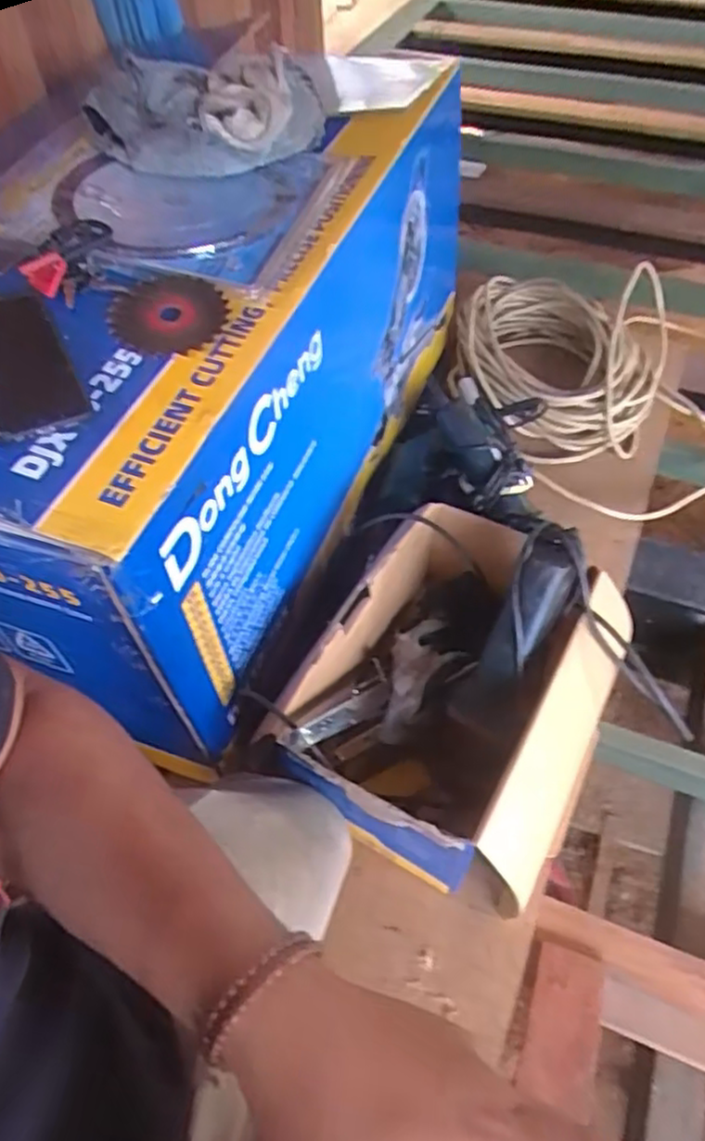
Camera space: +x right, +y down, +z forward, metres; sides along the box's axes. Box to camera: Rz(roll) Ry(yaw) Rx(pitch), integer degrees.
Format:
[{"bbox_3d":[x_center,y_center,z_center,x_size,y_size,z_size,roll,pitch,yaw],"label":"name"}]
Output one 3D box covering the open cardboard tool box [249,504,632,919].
[{"bbox_3d":[0.110,0.105,0.767,0.308,0.199,0.377,26,59,20],"label":"open cardboard tool box"}]

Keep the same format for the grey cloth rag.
[{"bbox_3d":[-0.159,-0.512,0.796,0.243,0.065,0.172,-9,54,-4],"label":"grey cloth rag"}]

